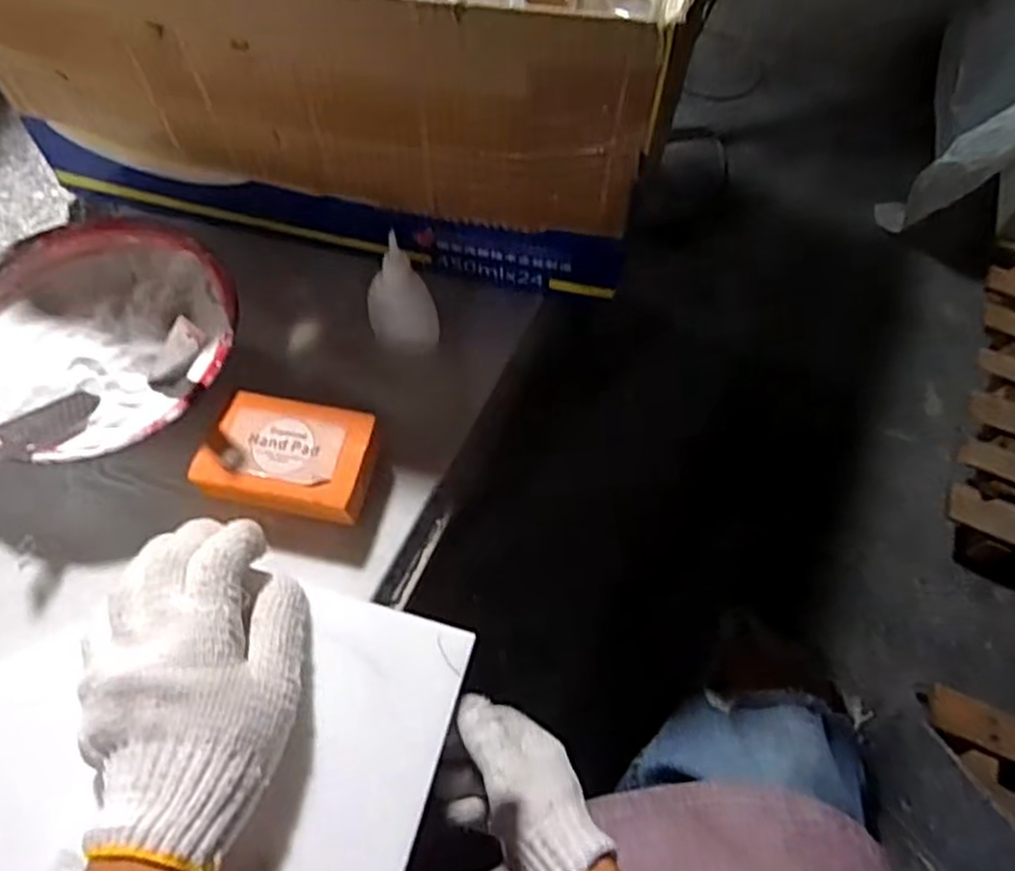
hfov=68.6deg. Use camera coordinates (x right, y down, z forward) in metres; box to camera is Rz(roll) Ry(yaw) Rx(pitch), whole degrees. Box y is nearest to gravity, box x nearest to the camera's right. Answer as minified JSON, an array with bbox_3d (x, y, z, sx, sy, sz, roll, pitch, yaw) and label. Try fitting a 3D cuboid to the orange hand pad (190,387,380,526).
[{"bbox_3d":[-0.123,0.015,0.429,0.095,0.036,0.062,9,65,3],"label":"orange hand pad"}]

